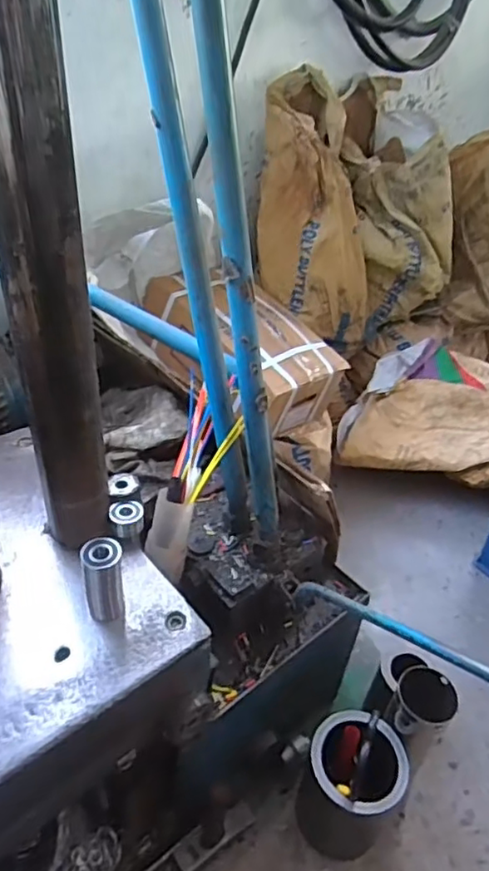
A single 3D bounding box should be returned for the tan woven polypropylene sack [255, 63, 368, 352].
[{"bbox_3d":[0.146,-0.461,1.288,0.206,0.568,0.139,-18,18,-26],"label":"tan woven polypropylene sack"}]

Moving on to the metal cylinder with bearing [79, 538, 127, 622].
[{"bbox_3d":[-0.127,0.131,0.544,0.033,0.077,0.030,-9,41,-17],"label":"metal cylinder with bearing"}]

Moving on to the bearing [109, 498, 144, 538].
[{"bbox_3d":[-0.125,0.087,0.637,0.034,0.024,0.035,-7,40,-15],"label":"bearing"}]

